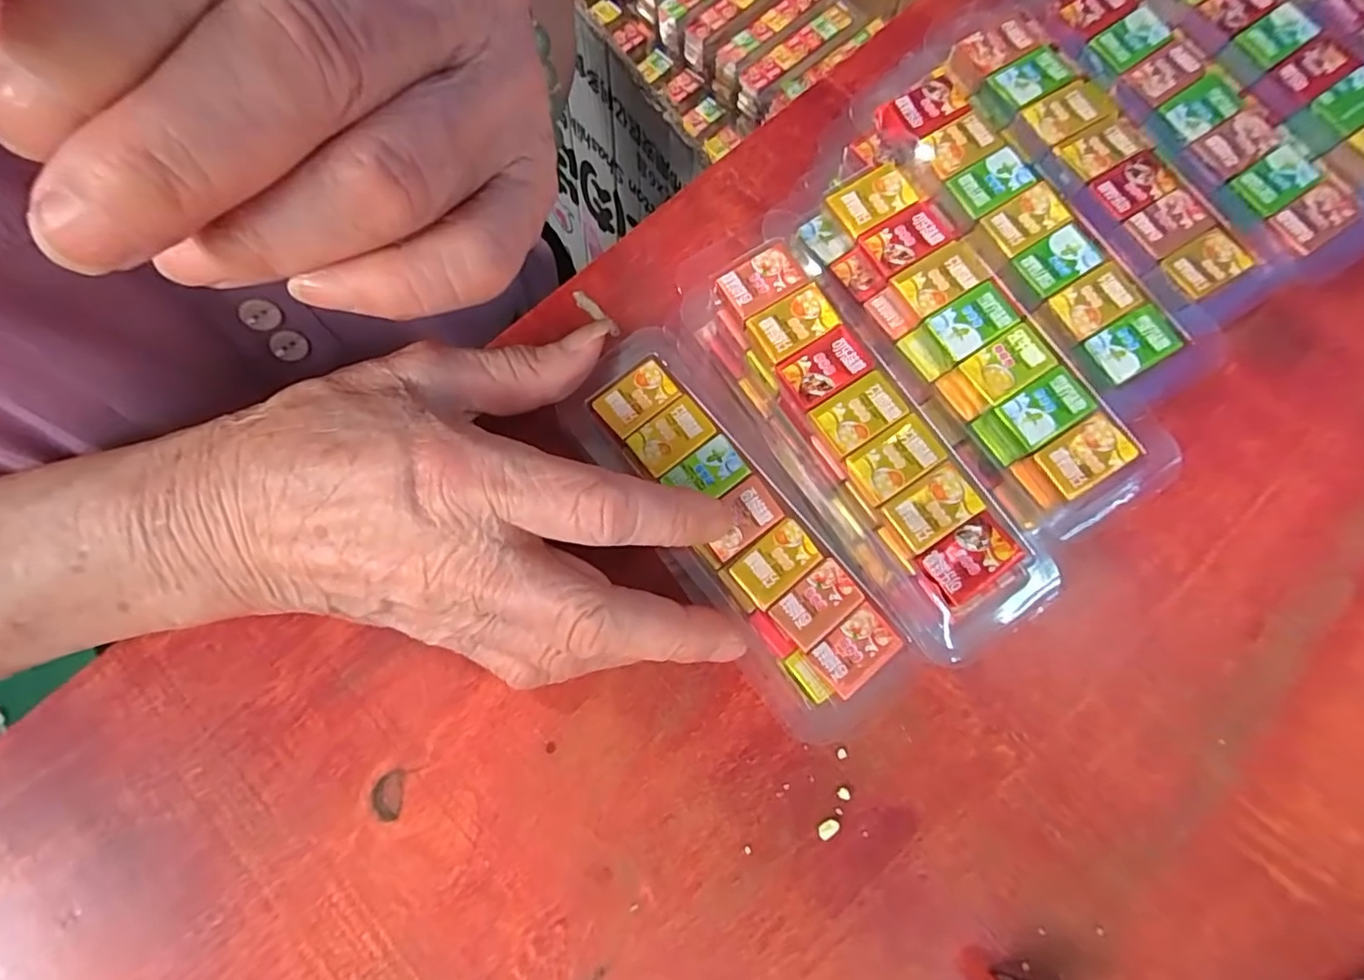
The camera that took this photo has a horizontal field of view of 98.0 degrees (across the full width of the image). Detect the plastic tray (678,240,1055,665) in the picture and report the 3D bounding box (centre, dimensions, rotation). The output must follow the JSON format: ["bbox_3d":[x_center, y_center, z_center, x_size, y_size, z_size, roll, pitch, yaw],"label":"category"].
[{"bbox_3d":[0.050,-0.016,0.194,0.039,0.045,0.131,-31,78,-8],"label":"plastic tray"}]

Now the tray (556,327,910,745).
[{"bbox_3d":[0.016,0.015,0.191,0.046,0.025,0.140,-33,84,-9],"label":"tray"}]

